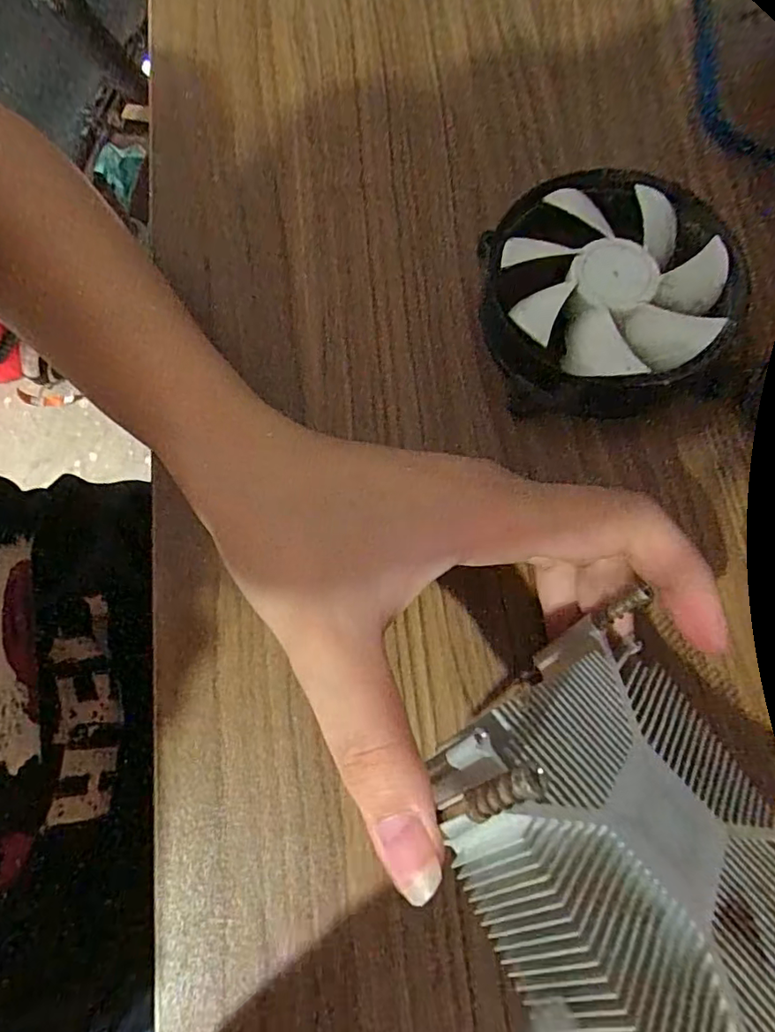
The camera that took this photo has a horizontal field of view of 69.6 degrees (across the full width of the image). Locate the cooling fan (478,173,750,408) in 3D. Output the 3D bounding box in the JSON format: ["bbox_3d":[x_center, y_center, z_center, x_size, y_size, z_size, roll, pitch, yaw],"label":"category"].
[{"bbox_3d":[0.085,-0.086,0.216,0.094,0.026,0.095,2,74,2],"label":"cooling fan"}]

